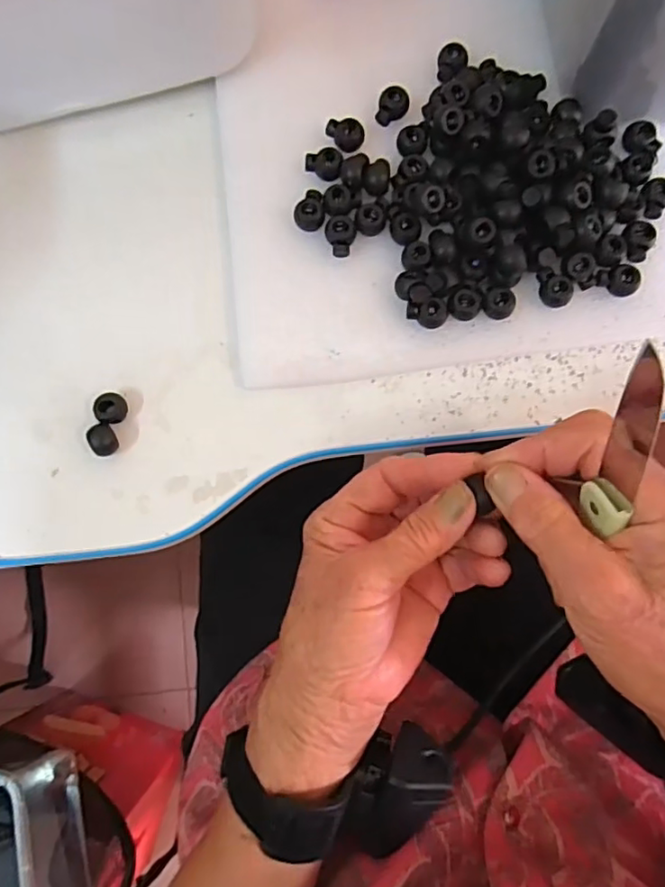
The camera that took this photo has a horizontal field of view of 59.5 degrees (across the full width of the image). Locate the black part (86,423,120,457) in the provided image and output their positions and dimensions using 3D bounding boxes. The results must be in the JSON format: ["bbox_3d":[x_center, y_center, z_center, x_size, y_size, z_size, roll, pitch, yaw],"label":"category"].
[{"bbox_3d":[-0.125,-0.002,0.319,0.013,0.013,0.017,-30,81,-6],"label":"black part"}]

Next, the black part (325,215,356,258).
[{"bbox_3d":[0.005,-0.118,0.329,0.017,0.009,0.023,-2,80,-1],"label":"black part"}]

